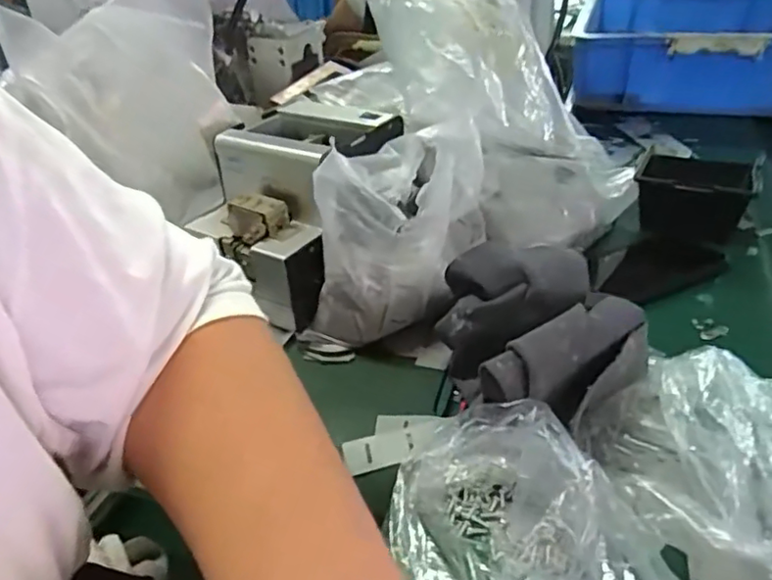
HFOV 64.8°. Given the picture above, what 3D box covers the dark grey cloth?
[{"bbox_3d":[0.114,0.033,0.441,0.130,0.085,0.135,-10,35,-11],"label":"dark grey cloth"}]

